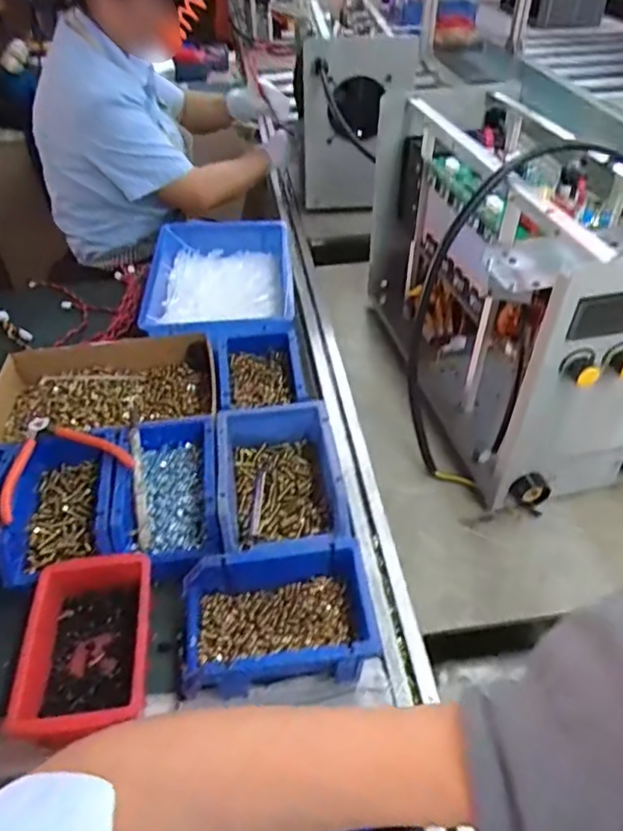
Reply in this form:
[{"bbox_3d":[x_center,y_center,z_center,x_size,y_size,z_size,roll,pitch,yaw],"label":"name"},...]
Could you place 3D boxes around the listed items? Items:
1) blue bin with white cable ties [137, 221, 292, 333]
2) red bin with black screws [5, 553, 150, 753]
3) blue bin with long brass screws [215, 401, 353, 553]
[{"bbox_3d":[-0.135,-0.188,0.904,0.206,0.103,0.306,-4,45,-2],"label":"blue bin with white cable ties"},{"bbox_3d":[-0.186,0.198,0.499,0.102,0.052,0.153,-5,45,-3],"label":"red bin with black screws"},{"bbox_3d":[-0.034,0.070,0.604,0.119,0.072,0.181,-6,45,-4],"label":"blue bin with long brass screws"}]

